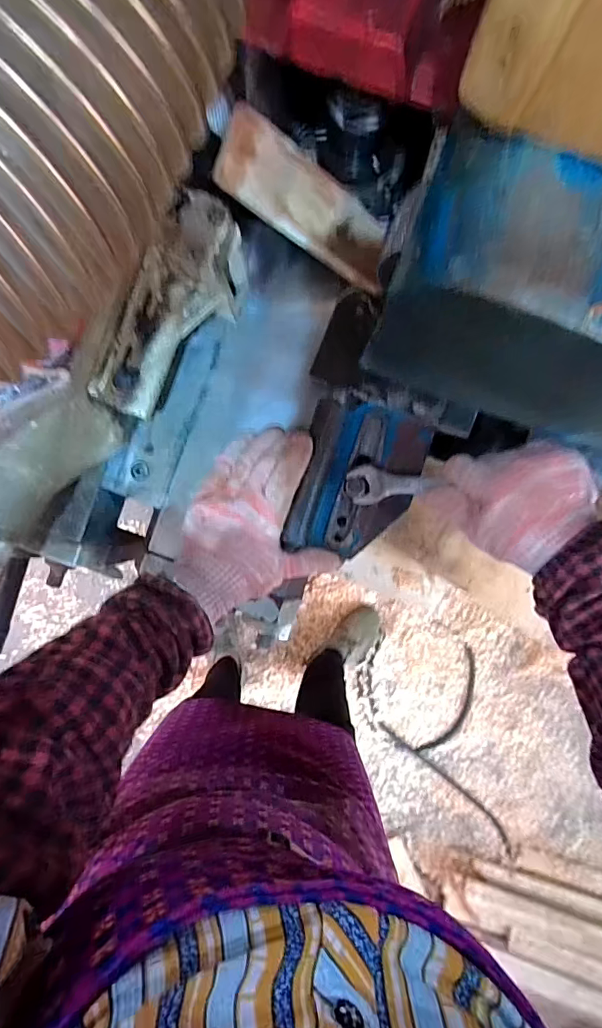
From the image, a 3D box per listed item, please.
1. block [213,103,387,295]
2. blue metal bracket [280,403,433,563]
[{"bbox_3d":[0.010,-0.240,0.363,0.156,0.018,0.054,18,89,-35],"label":"block"},{"bbox_3d":[0.049,-0.027,0.412,0.104,0.038,0.143,17,90,2],"label":"blue metal bracket"}]

